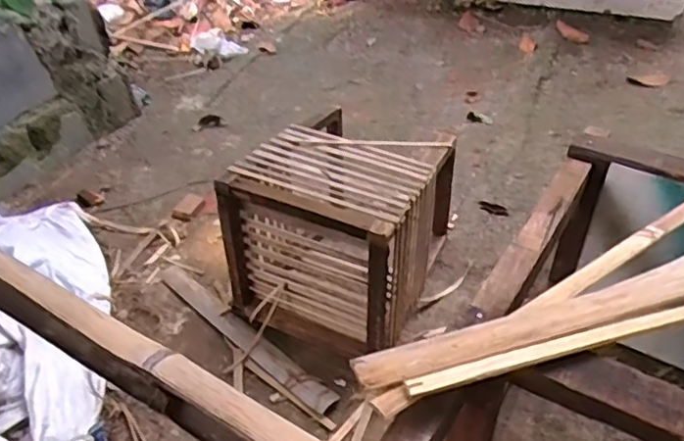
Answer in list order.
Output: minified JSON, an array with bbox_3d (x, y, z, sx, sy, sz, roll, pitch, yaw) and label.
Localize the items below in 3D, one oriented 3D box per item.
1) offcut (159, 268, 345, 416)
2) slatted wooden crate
[{"bbox_3d":[-0.188,0.198,1.114,0.483,0.020,0.047,30,49,34],"label":"offcut"},{"bbox_3d":[0.009,0.000,1.138,0.311,0.300,0.390,17,43,23],"label":"slatted wooden crate"}]

